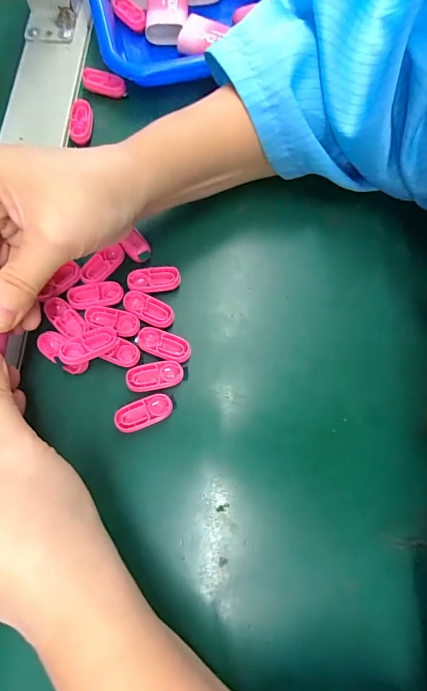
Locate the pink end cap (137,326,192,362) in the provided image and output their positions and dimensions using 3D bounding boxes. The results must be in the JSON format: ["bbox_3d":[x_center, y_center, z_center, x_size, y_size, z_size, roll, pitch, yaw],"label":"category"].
[{"bbox_3d":[-0.031,-0.001,0.231,0.034,0.004,0.016,22,74,6],"label":"pink end cap"}]

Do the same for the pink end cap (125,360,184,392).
[{"bbox_3d":[-0.036,0.018,0.225,0.034,0.004,0.015,-13,74,-4],"label":"pink end cap"}]

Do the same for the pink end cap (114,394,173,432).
[{"bbox_3d":[-0.041,0.039,0.218,0.034,0.004,0.016,-22,75,-7],"label":"pink end cap"}]

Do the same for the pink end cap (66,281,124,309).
[{"bbox_3d":[-0.076,-0.033,0.239,0.034,0.004,0.016,-9,74,-3],"label":"pink end cap"}]

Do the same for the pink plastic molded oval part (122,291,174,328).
[{"bbox_3d":[-0.042,-0.024,0.238,0.034,0.004,0.016,26,75,7],"label":"pink plastic molded oval part"}]

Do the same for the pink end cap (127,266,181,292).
[{"bbox_3d":[-0.039,-0.044,0.246,0.034,0.004,0.015,-9,74,-3],"label":"pink end cap"}]

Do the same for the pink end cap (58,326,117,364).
[{"bbox_3d":[-0.072,0.000,0.220,0.037,0.007,0.017,-31,75,-32],"label":"pink end cap"}]

